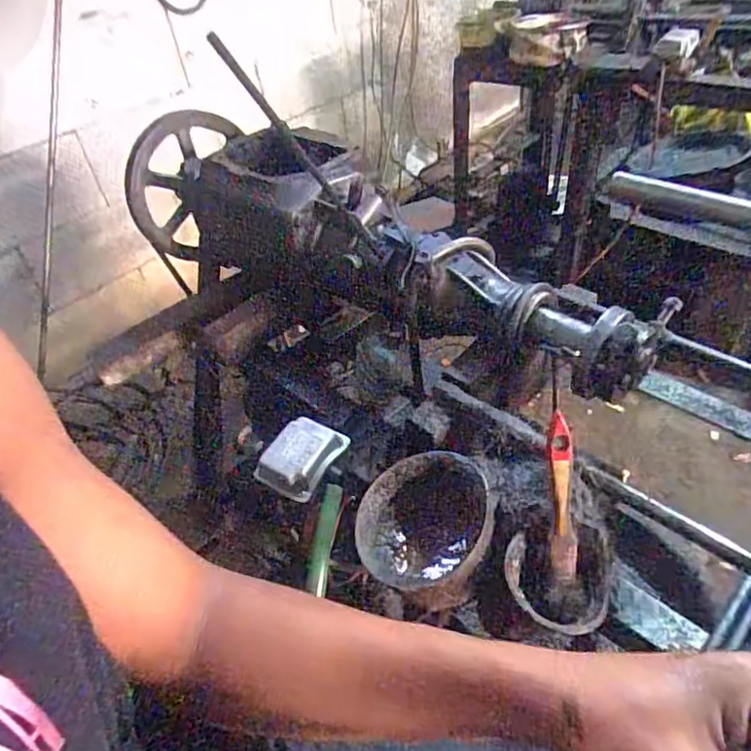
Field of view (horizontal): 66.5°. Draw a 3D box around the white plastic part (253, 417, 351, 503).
[{"bbox_3d":[-0.076,0.084,0.607,0.069,0.037,0.087,20,49,28],"label":"white plastic part"}]

